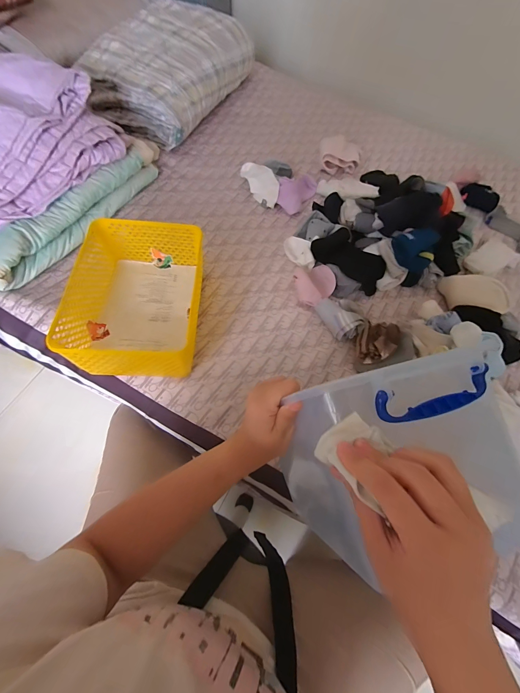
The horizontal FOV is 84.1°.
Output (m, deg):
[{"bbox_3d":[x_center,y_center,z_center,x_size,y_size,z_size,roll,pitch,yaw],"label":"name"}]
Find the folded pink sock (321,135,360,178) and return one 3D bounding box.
[{"bbox_3d":[0.225,-0.527,0.800,0.118,0.048,0.095,6,67,-1],"label":"folded pink sock"}]

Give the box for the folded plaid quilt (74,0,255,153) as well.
[{"bbox_3d":[-0.259,-0.788,0.827,0.316,0.155,0.432,27,68,8],"label":"folded plaid quilt"}]

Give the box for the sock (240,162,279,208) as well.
[{"bbox_3d":[-0.001,-0.419,0.738,0.056,0.058,0.137,-27,71,-14],"label":"sock"}]

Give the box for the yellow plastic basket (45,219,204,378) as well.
[{"bbox_3d":[-0.221,-0.088,0.549,0.222,0.130,0.281,1,67,-3],"label":"yellow plastic basket"}]

